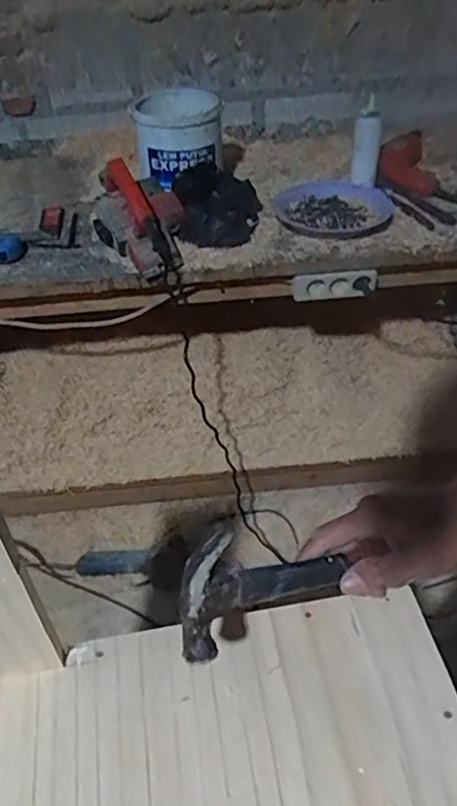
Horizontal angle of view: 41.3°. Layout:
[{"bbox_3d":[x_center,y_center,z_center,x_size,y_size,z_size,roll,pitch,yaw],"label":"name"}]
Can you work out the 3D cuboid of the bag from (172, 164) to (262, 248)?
[{"bbox_3d":[-0.020,-0.377,1.158,0.160,0.084,0.185,-4,43,1],"label":"bag"}]

